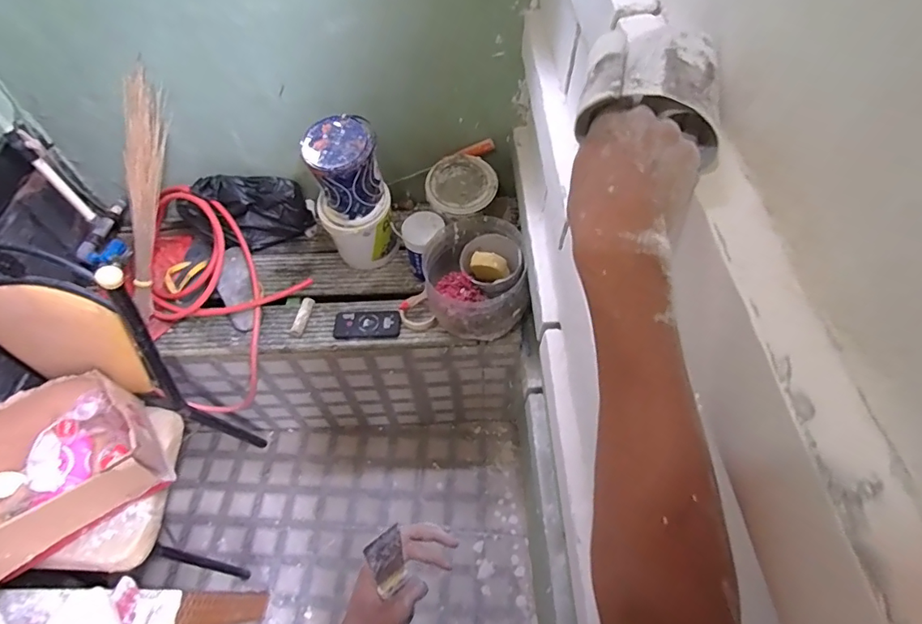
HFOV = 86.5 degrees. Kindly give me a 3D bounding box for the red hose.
[{"bbox_3d":[-0.692,-0.048,1.315,0.481,0.376,0.397,33,63,21],"label":"red hose"}]

